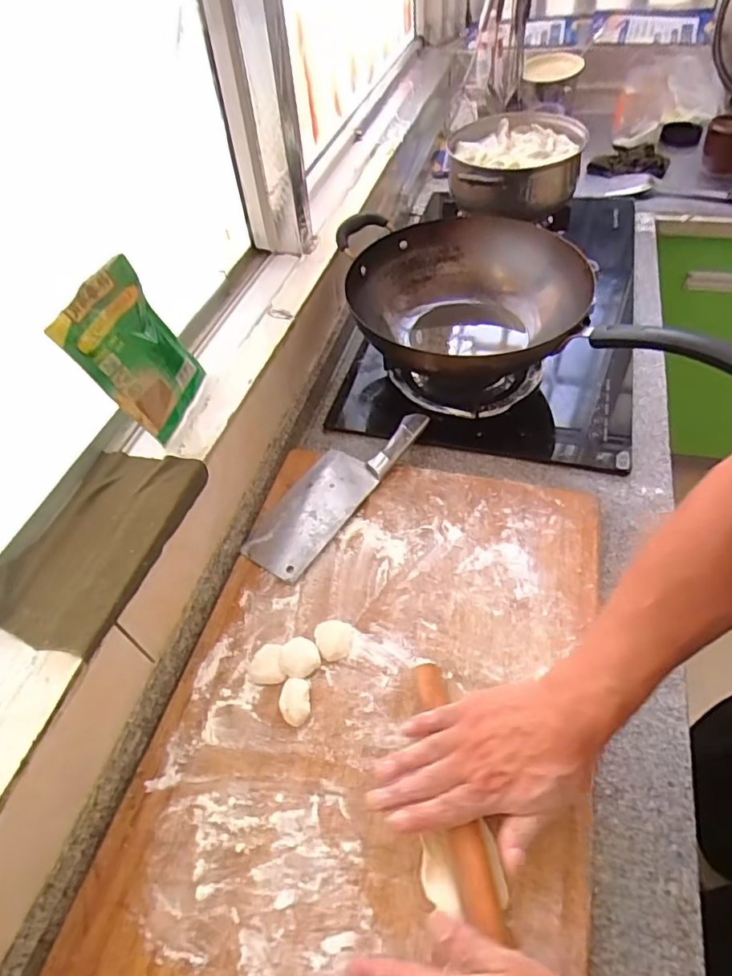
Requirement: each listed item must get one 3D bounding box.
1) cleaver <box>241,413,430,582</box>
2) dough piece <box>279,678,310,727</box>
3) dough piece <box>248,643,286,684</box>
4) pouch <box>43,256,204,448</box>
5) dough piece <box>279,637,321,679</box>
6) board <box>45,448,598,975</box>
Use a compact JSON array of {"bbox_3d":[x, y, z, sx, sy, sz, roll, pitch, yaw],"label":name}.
[{"bbox_3d":[-0.037,-0.010,0.676,0.090,0.018,0.272,27,60,25],"label":"cleaver"},{"bbox_3d":[-0.068,0.203,0.521,0.029,0.010,0.043,-10,52,0],"label":"dough piece"},{"bbox_3d":[-0.100,0.176,0.545,0.036,0.014,0.039,-13,52,-3],"label":"dough piece"},{"bbox_3d":[-0.234,-0.138,0.565,0.018,0.155,0.114,-6,49,30],"label":"pouch"},{"bbox_3d":[-0.067,0.169,0.546,0.039,0.011,0.040,-14,52,-4],"label":"dough piece"},{"bbox_3d":[0.010,0.209,0.519,0.378,0.025,0.573,10,54,12],"label":"board"}]

